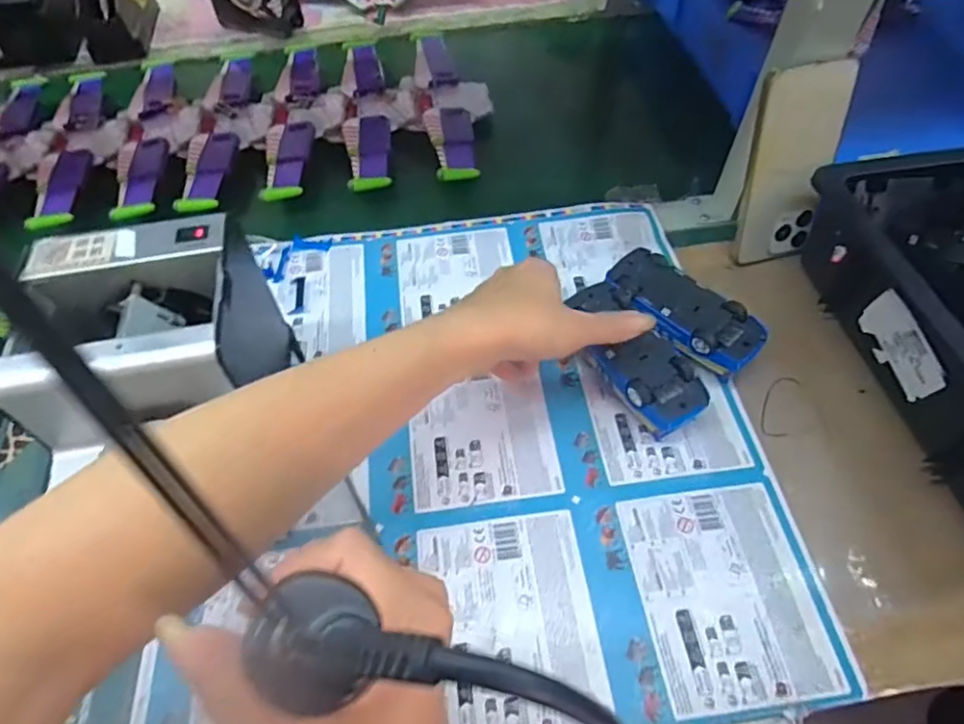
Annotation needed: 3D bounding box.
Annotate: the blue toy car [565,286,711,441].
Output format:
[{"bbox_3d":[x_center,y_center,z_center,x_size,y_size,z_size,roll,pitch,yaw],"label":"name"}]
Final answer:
[{"bbox_3d":[0.113,-0.002,0.453,0.060,0.038,0.129,-24,64,-14],"label":"blue toy car"}]

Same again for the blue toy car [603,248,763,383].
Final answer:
[{"bbox_3d":[0.161,-0.035,0.479,0.054,0.043,0.127,-38,62,-23],"label":"blue toy car"}]

